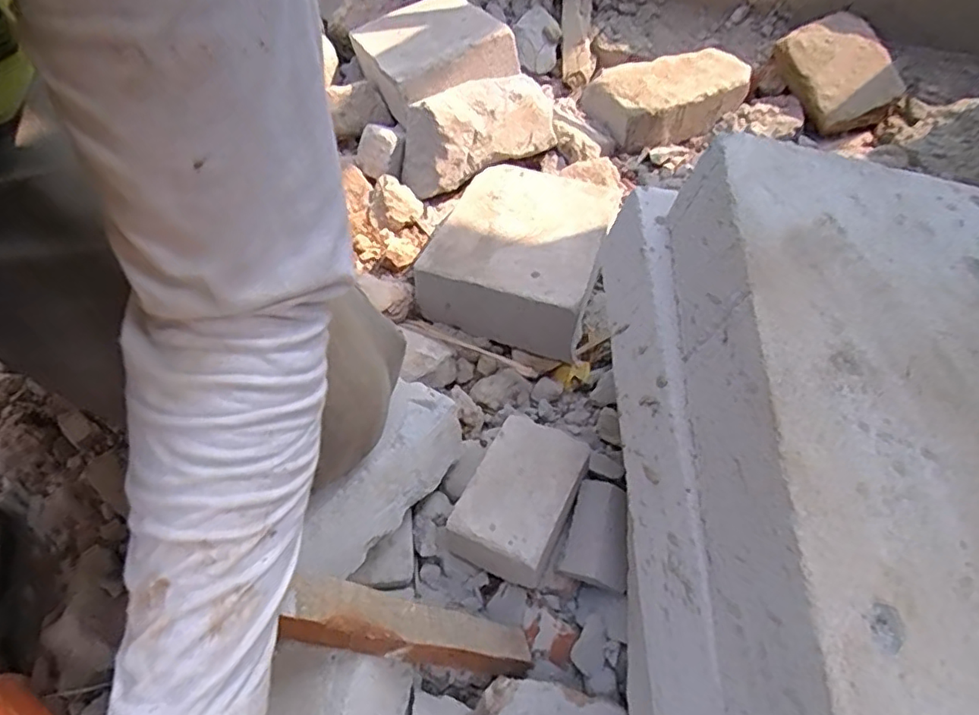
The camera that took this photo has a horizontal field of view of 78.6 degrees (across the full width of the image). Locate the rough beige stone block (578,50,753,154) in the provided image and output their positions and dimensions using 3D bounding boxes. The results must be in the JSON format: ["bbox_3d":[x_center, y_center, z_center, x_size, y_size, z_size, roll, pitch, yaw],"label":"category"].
[{"bbox_3d":[0.243,-0.365,0.827,0.213,0.057,0.132,-20,61,-8],"label":"rough beige stone block"}]

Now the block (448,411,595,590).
[{"bbox_3d":[0.024,0.109,0.473,0.080,0.056,0.120,24,64,16],"label":"block"}]

